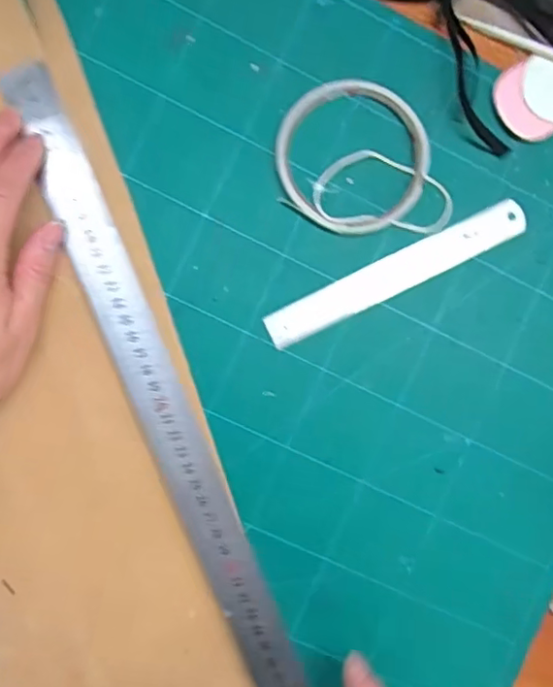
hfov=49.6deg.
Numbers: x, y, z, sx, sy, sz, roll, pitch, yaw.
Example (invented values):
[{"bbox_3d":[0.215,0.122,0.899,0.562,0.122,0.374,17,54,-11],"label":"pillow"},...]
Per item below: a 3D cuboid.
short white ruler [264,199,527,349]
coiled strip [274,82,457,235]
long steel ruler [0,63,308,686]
[{"bbox_3d":[0.073,-0.043,0.355,0.166,0.004,0.024,-26,93,-6],"label":"short white ruler"},{"bbox_3d":[0.051,-0.108,0.350,0.102,0.008,0.089,-4,91,-7],"label":"coiled strip"},{"bbox_3d":[-0.052,0.059,0.337,0.033,0.006,0.447,-23,92,-9],"label":"long steel ruler"}]

